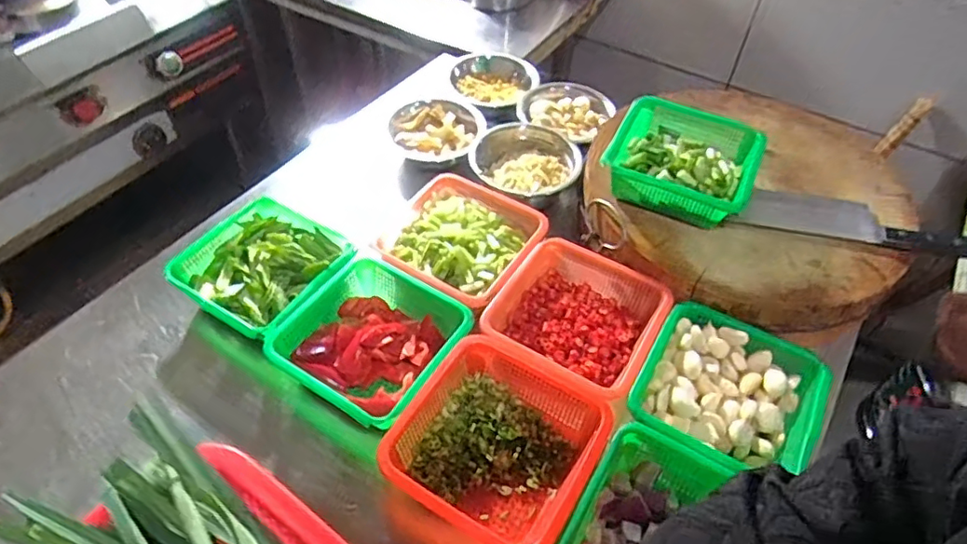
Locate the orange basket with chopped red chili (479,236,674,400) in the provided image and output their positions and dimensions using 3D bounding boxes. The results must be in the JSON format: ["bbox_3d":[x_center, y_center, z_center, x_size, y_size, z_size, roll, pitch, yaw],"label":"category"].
[{"bbox_3d":[0.102,0.055,0.684,0.185,0.064,0.181,26,54,18],"label":"orange basket with chopped red chili"}]

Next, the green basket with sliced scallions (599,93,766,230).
[{"bbox_3d":[0.251,-0.142,0.745,0.180,0.059,0.173,20,52,14],"label":"green basket with sliced scallions"}]

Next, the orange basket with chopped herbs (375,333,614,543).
[{"bbox_3d":[0.017,0.170,0.587,0.180,0.068,0.192,25,54,18],"label":"orange basket with chopped herbs"}]

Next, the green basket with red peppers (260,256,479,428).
[{"bbox_3d":[-0.127,0.076,0.653,0.171,0.061,0.170,27,54,19],"label":"green basket with red peppers"}]

